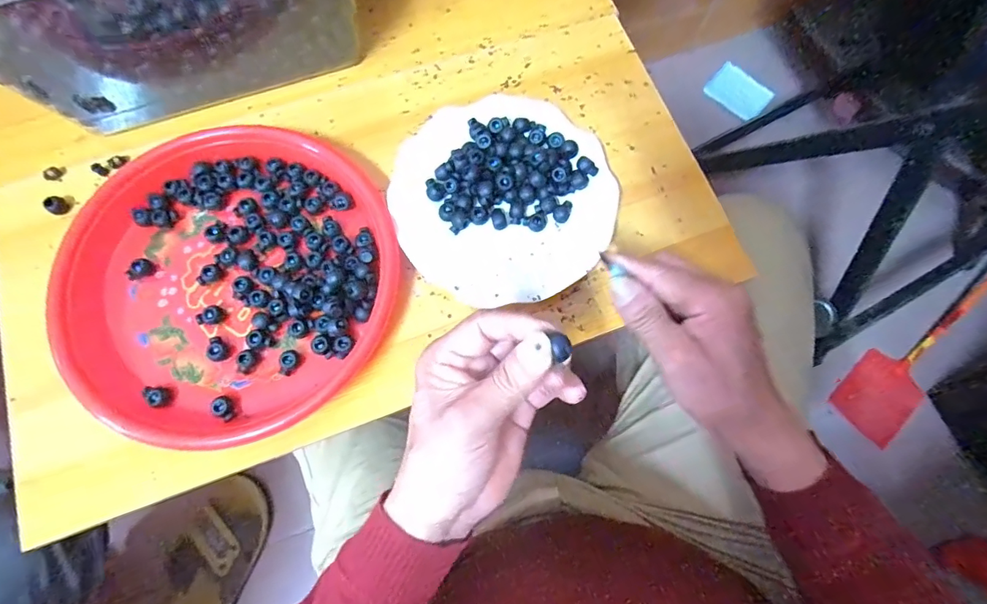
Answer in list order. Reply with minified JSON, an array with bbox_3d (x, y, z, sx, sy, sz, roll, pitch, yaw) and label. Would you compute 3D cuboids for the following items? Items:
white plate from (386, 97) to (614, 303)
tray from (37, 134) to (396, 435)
[{"bbox_3d":[0.009,-0.089,0.385,0.181,0.037,0.179,0,76,-1],"label":"white plate"},{"bbox_3d":[-0.207,-0.025,0.365,0.245,0.036,0.255,0,76,-1],"label":"tray"}]

